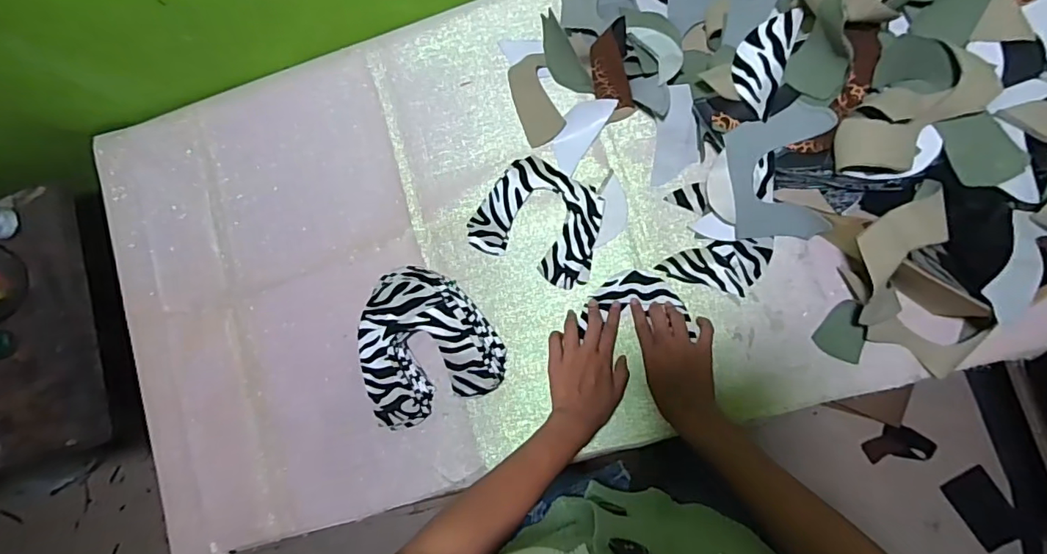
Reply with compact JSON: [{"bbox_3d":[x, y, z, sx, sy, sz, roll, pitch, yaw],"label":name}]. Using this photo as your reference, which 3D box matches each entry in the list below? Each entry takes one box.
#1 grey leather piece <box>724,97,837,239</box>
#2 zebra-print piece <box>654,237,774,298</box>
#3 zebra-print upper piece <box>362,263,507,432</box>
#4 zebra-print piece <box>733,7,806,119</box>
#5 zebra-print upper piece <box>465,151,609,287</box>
[{"bbox_3d":[0.282,-0.107,0.580,0.097,0.029,0.150,-7,120,20],"label":"grey leather piece"},{"bbox_3d":[0.229,-0.011,0.621,0.127,0.004,0.063,-4,88,6],"label":"zebra-print piece"},{"bbox_3d":[-0.124,0.077,0.647,0.163,0.049,0.176,-25,83,6],"label":"zebra-print upper piece"},{"bbox_3d":[0.251,-0.226,0.552,0.052,0.007,0.105,17,104,17],"label":"zebra-print piece"},{"bbox_3d":[0.022,-0.071,0.658,0.158,0.008,0.130,24,93,10],"label":"zebra-print upper piece"}]

